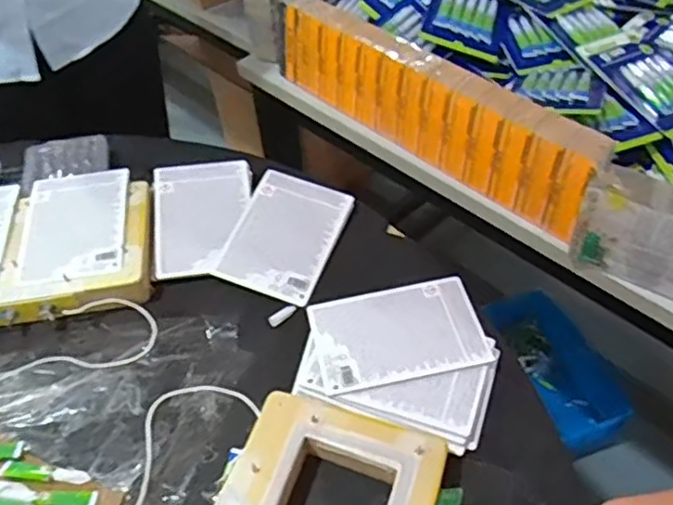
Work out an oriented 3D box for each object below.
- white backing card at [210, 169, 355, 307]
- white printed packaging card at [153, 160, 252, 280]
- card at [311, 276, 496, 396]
[{"bbox_3d":[-0.059,-0.022,0.767,0.117,0.010,0.167,20,56,8],"label":"white backing card"},{"bbox_3d":[-0.159,-0.046,0.782,0.117,0.006,0.168,-7,56,-8],"label":"white printed packaging card"},{"bbox_3d":[0.063,0.081,0.667,0.167,0.008,0.115,-11,47,-5],"label":"card"}]

